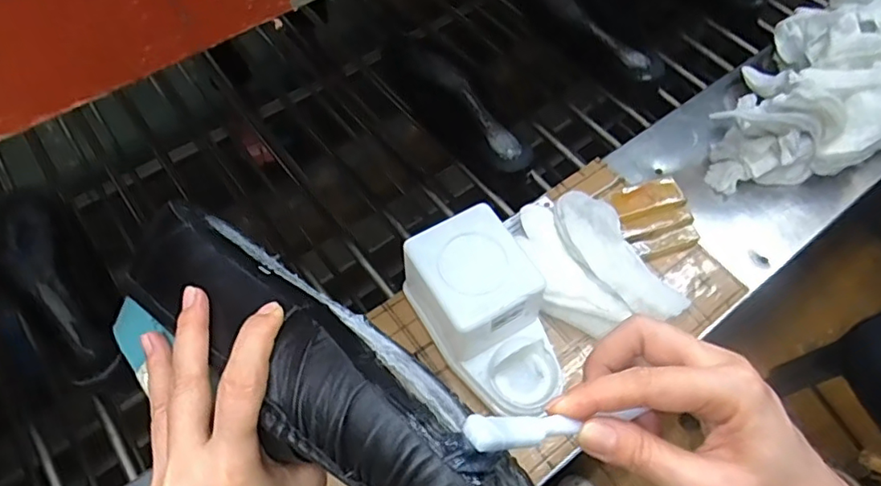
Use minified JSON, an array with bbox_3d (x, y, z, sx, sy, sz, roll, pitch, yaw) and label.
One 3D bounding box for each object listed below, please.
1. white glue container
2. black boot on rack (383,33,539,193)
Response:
[{"bbox_3d":[0.051,0.066,0.536,0.106,0.089,0.182,-30,64,-17],"label":"white glue container"},{"bbox_3d":[0.027,-0.179,0.767,0.074,0.079,0.255,-32,64,-18],"label":"black boot on rack"}]

